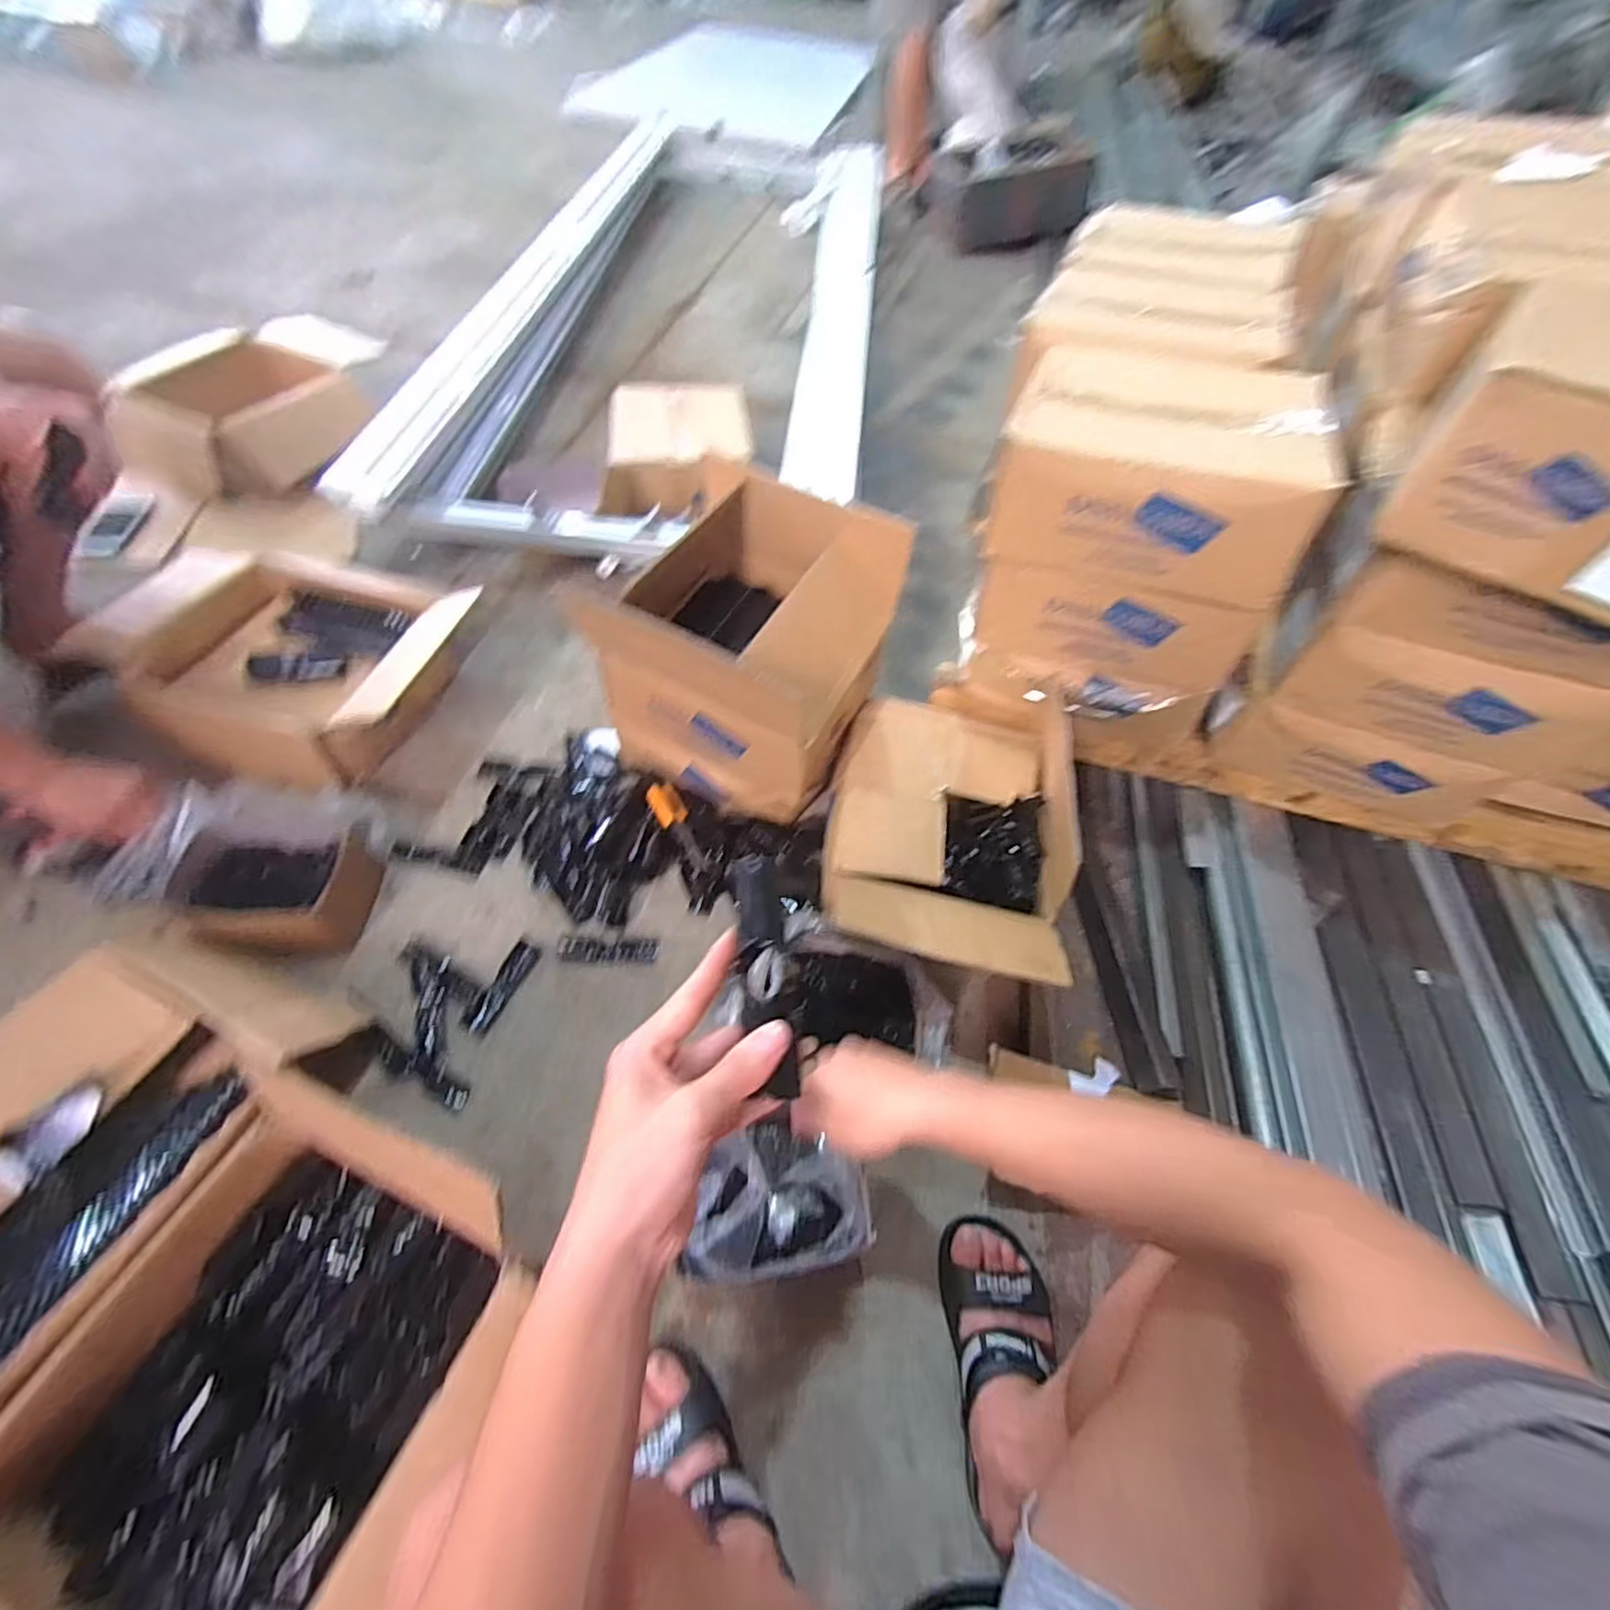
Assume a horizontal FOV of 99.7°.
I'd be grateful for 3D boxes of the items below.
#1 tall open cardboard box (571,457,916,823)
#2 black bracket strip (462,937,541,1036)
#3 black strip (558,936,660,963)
[{"bbox_3d":[-0.077,-0.203,0.937,0.312,0.337,0.290,24,56,11],"label":"tall open cardboard box"},{"bbox_3d":[-0.387,0.231,0.869,0.033,0.008,0.126,21,56,9],"label":"black bracket strip"},{"bbox_3d":[-0.263,0.193,0.907,0.128,0.006,0.034,0,55,-6],"label":"black strip"}]

